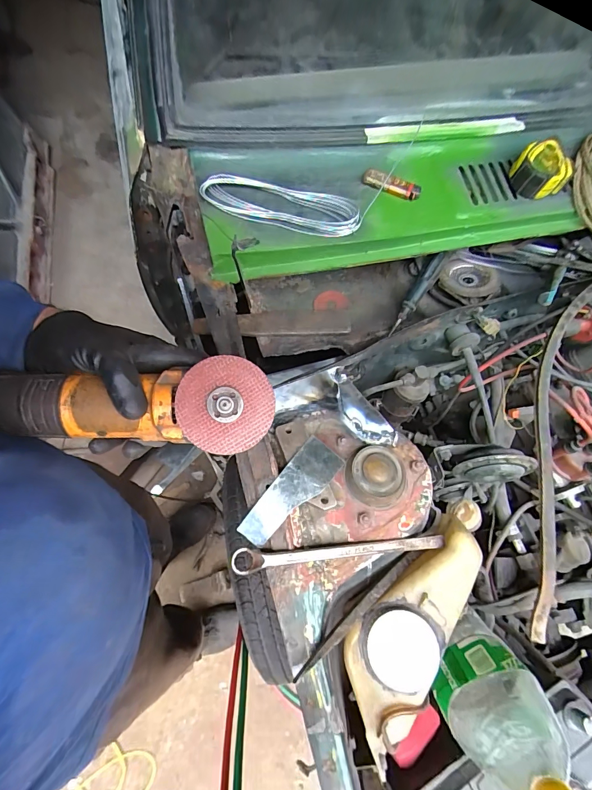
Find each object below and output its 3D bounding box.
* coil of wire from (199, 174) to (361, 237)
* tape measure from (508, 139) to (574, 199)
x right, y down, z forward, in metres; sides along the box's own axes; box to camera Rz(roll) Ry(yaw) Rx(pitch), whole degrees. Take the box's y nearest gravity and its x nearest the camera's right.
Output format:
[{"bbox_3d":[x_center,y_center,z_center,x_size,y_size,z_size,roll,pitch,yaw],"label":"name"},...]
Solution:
[{"bbox_3d":[-0.020,-0.250,0.500,0.207,0.015,0.055,13,94,2],"label":"coil of wire"},{"bbox_3d":[0.329,-0.302,0.509,0.058,0.044,0.063,-16,69,-11],"label":"tape measure"}]

